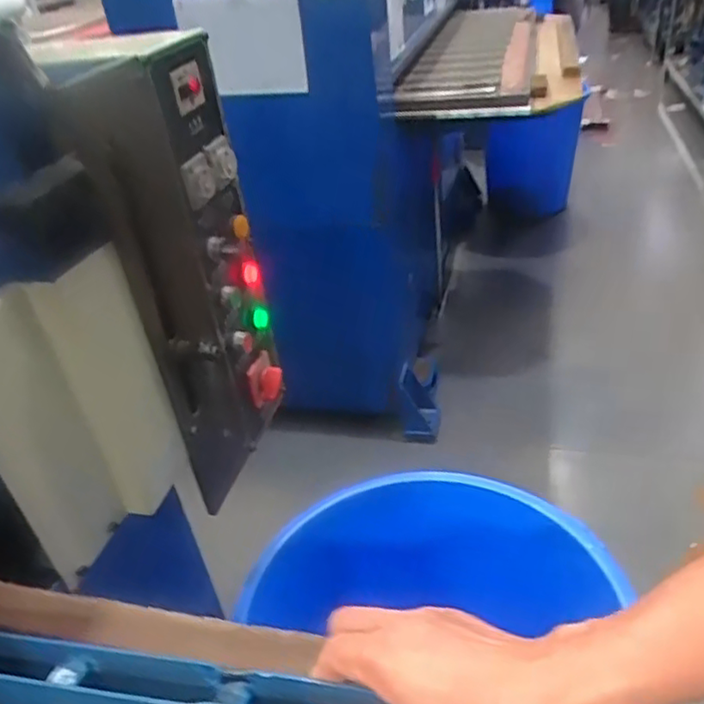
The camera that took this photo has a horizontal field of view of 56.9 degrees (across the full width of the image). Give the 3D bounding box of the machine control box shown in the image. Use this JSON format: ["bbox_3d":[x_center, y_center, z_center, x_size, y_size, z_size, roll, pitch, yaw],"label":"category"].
[{"bbox_3d":[-0.177,-0.081,0.729,0.089,0.482,0.239,0,34,12],"label":"machine control box"}]

